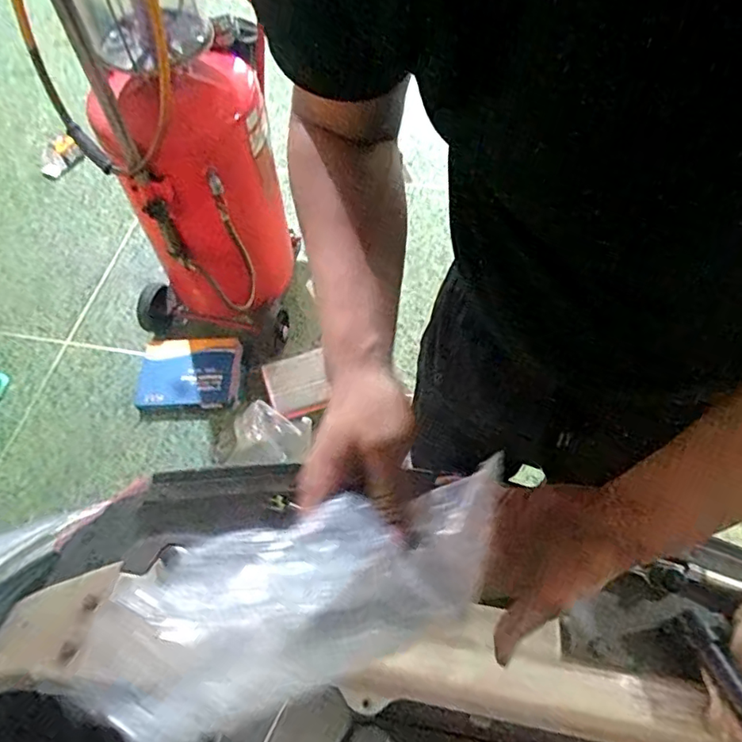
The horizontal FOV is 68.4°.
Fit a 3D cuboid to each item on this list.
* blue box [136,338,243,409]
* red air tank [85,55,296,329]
[{"bbox_3d":[-0.523,0.001,1.571,0.301,0.060,0.231,-1,59,1],"label":"blue box"},{"bbox_3d":[-0.388,-0.402,1.365,0.337,0.623,0.303,-14,60,-6],"label":"red air tank"}]

